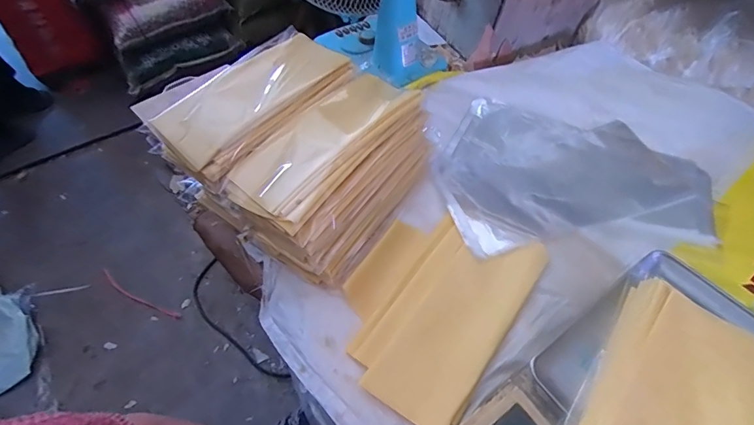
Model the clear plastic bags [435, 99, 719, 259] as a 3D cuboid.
[{"bbox_3d":[0.314,-0.079,0.668,0.417,0.031,0.327,-1,53,-2],"label":"clear plastic bags"}]

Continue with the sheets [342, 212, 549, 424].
[{"bbox_3d":[0.073,0.113,0.524,0.199,0.026,0.268,31,59,21],"label":"sheets"}]

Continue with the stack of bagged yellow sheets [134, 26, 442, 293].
[{"bbox_3d":[-0.105,-0.098,0.591,0.308,0.137,0.280,29,58,19],"label":"stack of bagged yellow sheets"}]

